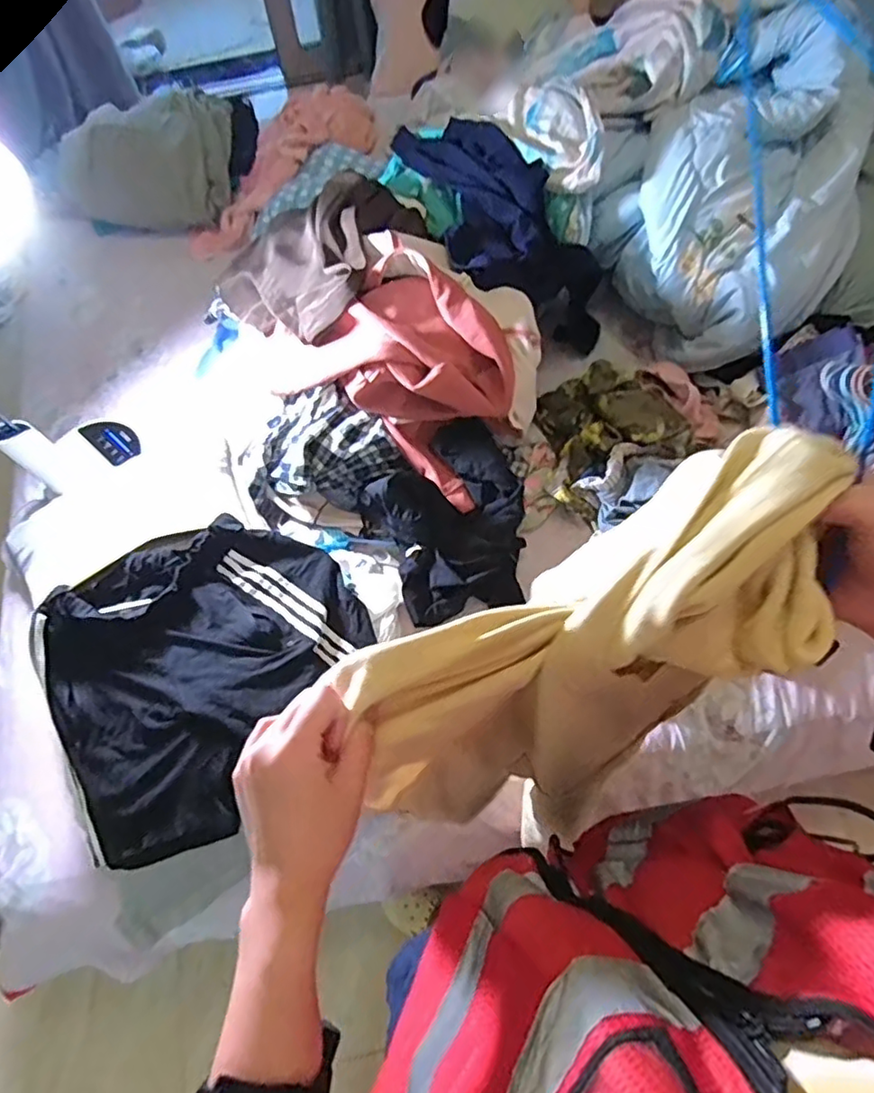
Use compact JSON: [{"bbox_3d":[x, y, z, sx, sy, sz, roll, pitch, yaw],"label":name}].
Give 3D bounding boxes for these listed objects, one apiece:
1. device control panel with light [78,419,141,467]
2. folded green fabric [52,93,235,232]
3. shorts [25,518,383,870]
[{"bbox_3d":[-0.624,-0.206,1.179,0.180,0.015,0.074,30,70,29],"label":"device control panel with light"},{"bbox_3d":[-0.677,-0.879,1.398,0.392,0.105,0.307,-2,65,3],"label":"folded green fabric"},{"bbox_3d":[-0.336,0.177,0.874,0.402,0.125,0.481,41,74,19],"label":"shorts"}]

